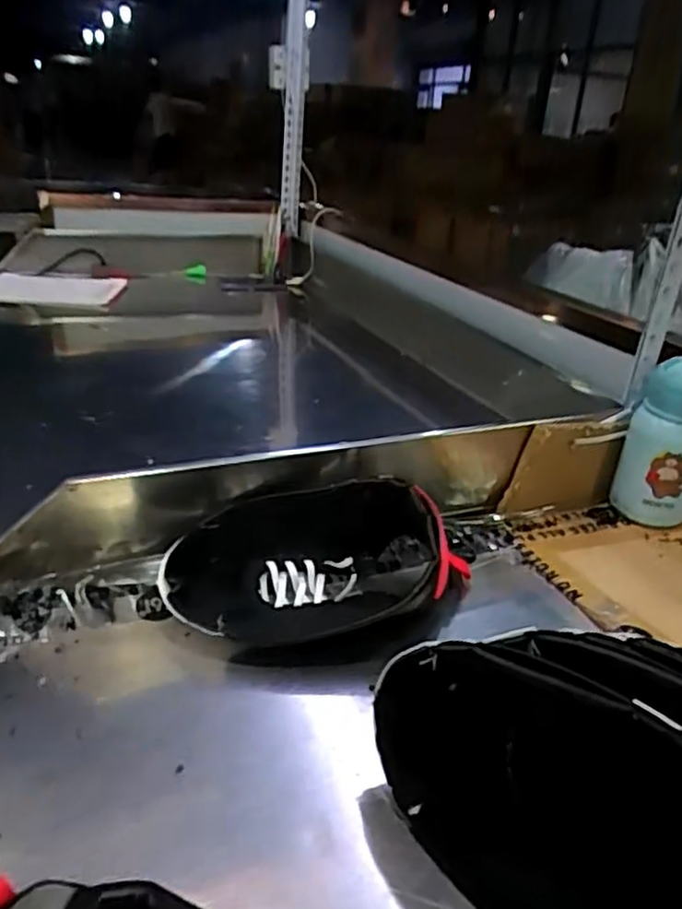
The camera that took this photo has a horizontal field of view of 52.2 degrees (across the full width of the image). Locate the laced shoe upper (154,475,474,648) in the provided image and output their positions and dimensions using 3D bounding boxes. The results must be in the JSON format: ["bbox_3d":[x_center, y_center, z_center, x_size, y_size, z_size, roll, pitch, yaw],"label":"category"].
[{"bbox_3d":[-0.020,0.094,0.583,0.246,0.086,0.139,-7,26,-20],"label":"laced shoe upper"}]

